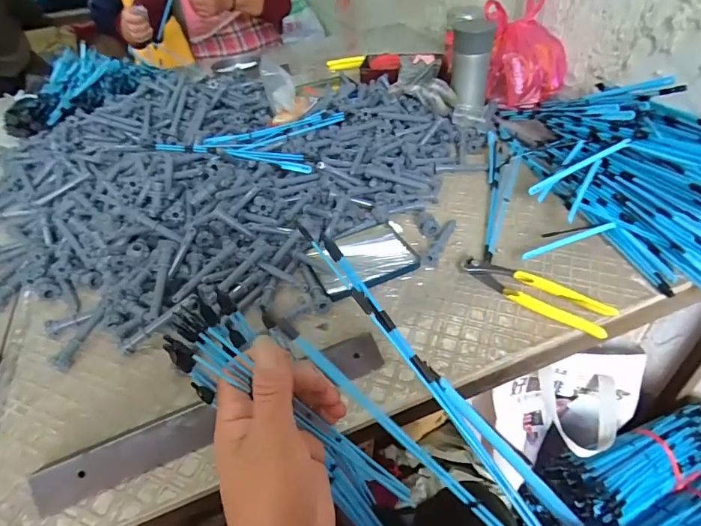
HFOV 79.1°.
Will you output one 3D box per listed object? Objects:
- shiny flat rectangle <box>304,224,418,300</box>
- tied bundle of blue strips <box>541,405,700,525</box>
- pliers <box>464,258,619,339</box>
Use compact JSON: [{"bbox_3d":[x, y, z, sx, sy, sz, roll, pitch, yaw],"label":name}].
[{"bbox_3d":[0.014,-0.006,0.548,0.127,0.010,0.099,-18,44,-14],"label":"shiny flat rectangle"},{"bbox_3d":[0.505,0.330,0.707,0.308,0.079,0.111,-14,43,-10],"label":"tied bundle of blue strips"},{"bbox_3d":[0.209,0.033,0.484,0.161,0.015,0.048,31,53,33],"label":"pliers"}]

